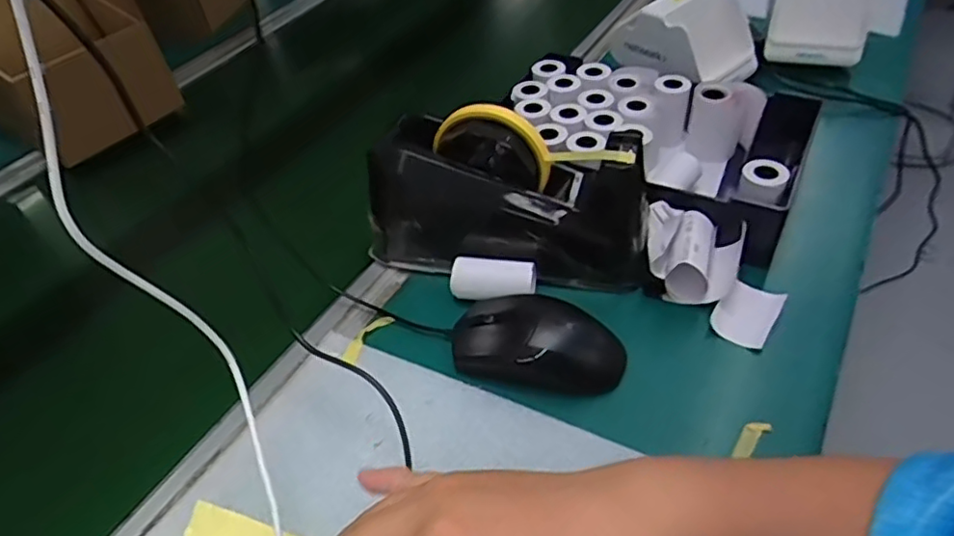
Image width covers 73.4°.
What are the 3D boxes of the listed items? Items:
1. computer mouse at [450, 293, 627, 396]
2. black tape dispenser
[{"bbox_3d":[0.039,0.048,0.426,0.113,0.038,0.064,16,48,20],"label":"computer mouse"},{"bbox_3d":[0.022,-0.050,0.471,0.205,0.115,0.063,9,46,14],"label":"black tape dispenser"}]

